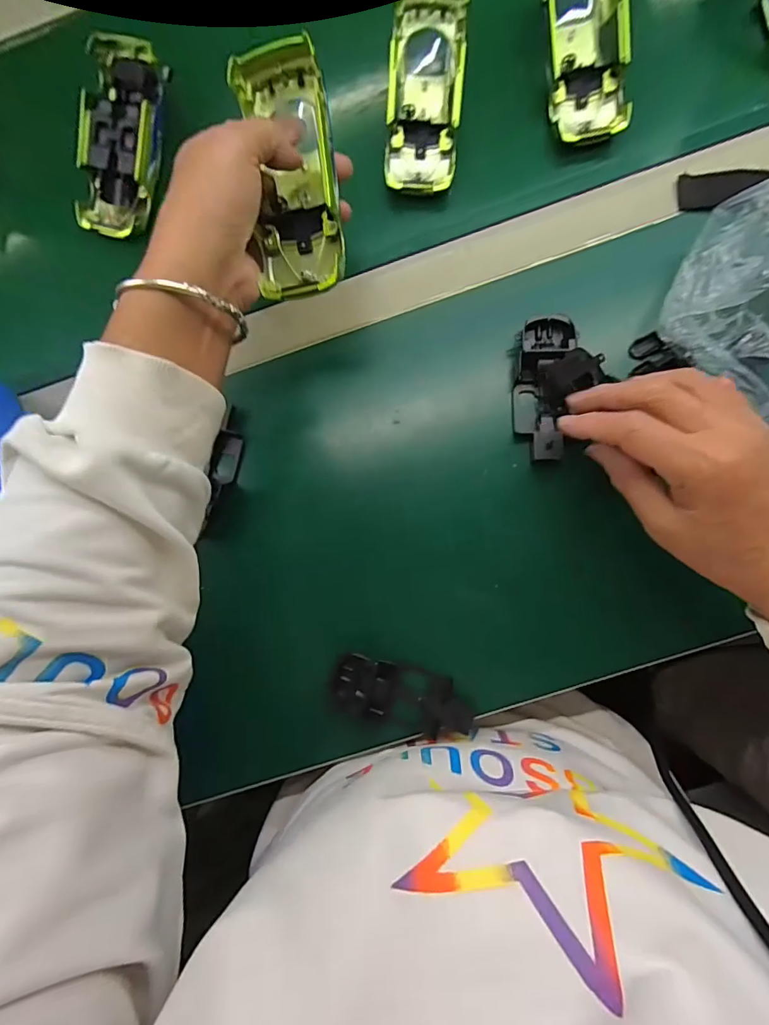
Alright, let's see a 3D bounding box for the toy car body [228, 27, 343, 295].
[{"bbox_3d":[-0.055,-0.203,0.275,0.052,0.031,0.149,-7,93,3],"label":"toy car body"}]

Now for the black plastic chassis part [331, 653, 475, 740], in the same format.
[{"bbox_3d":[0.013,0.129,0.326,0.100,0.018,0.040,15,87,5],"label":"black plastic chassis part"}]

